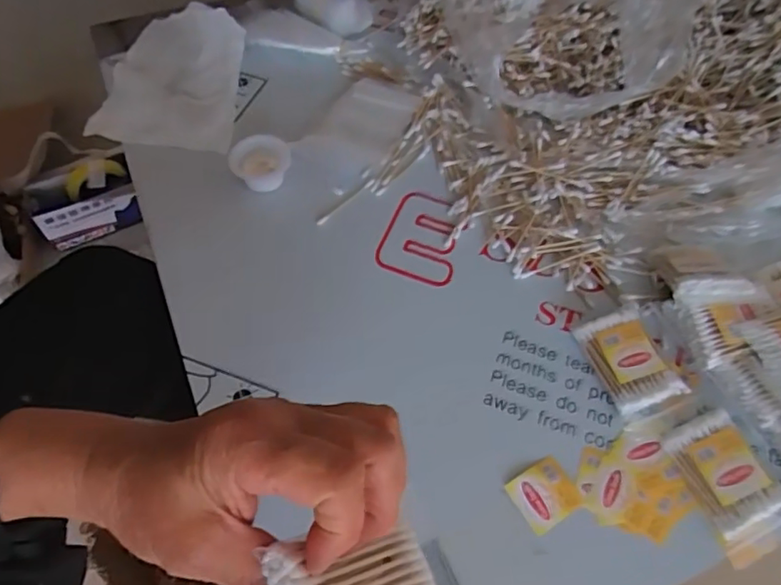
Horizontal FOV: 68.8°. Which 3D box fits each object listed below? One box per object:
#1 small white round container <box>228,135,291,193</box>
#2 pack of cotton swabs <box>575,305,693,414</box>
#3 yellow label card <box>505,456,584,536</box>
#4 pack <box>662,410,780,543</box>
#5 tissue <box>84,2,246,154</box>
[{"bbox_3d":[-0.121,-0.122,0.533,0.051,0.023,0.047,1,58,-2],"label":"small white round container"},{"bbox_3d":[0.188,0.053,0.449,0.055,0.024,0.077,-18,61,-13],"label":"pack of cotton swabs"},{"bbox_3d":[0.110,0.143,0.404,0.045,0.004,0.039,-26,63,-18],"label":"yellow label card"},{"bbox_3d":[0.237,0.128,0.407,0.053,0.022,0.078,-22,62,-16],"label":"pack"},{"bbox_3d":[-0.225,-0.231,0.589,0.156,0.045,0.187,6,58,1],"label":"tissue"}]

